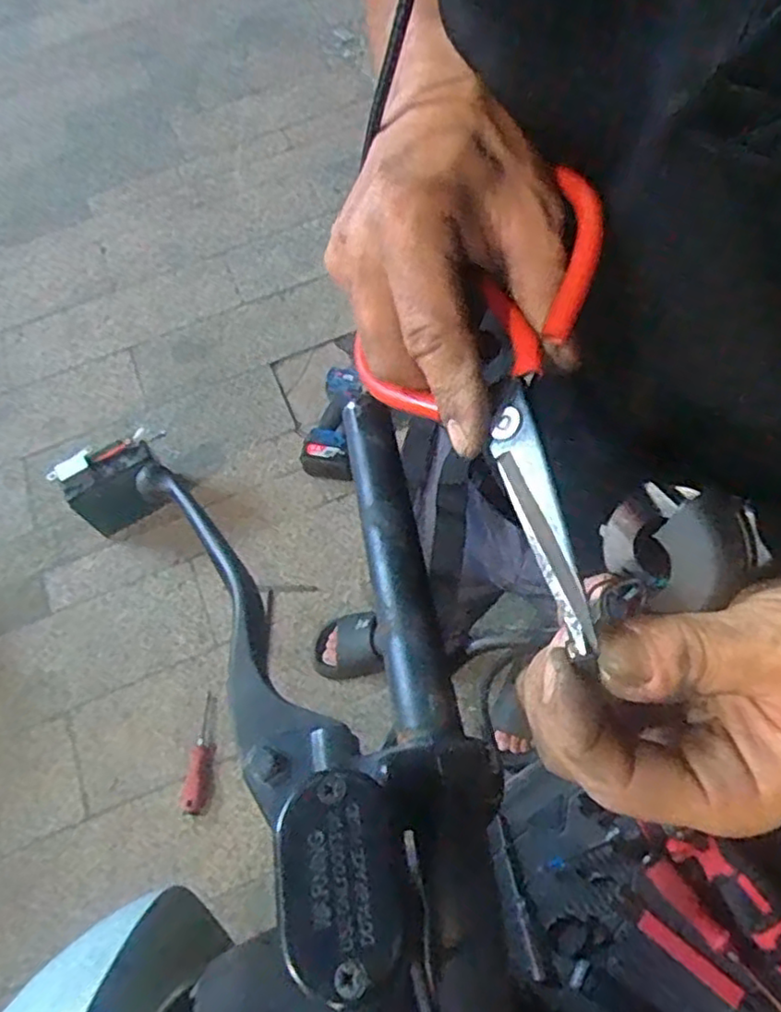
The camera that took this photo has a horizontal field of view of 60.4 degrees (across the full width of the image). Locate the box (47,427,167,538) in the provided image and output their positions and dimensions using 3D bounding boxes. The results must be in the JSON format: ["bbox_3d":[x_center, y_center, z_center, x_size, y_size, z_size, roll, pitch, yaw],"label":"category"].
[{"bbox_3d":[-0.524,-0.044,1.294,0.177,0.193,0.077,-42,68,-15],"label":"box"}]

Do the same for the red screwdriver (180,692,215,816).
[{"bbox_3d":[-0.324,0.424,1.154,0.046,0.029,0.193,3,62,3],"label":"red screwdriver"}]

